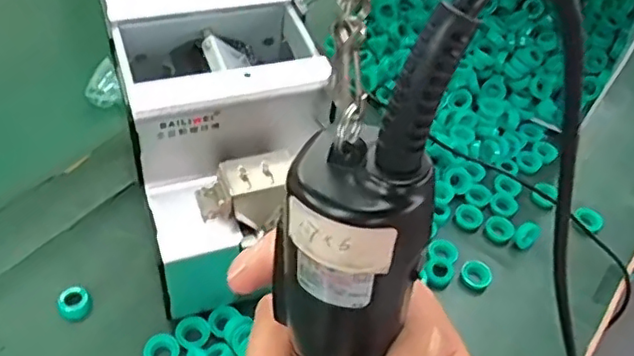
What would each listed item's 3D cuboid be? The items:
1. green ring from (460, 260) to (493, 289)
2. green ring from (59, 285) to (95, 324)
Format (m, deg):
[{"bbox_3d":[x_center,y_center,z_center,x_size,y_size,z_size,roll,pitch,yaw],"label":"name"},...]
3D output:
[{"bbox_3d":[0.120,0.071,0.453,0.023,0.007,0.022,3,46,-3],"label":"green ring"},{"bbox_3d":[-0.162,0.085,0.407,0.021,0.012,0.022,3,46,-3],"label":"green ring"}]

